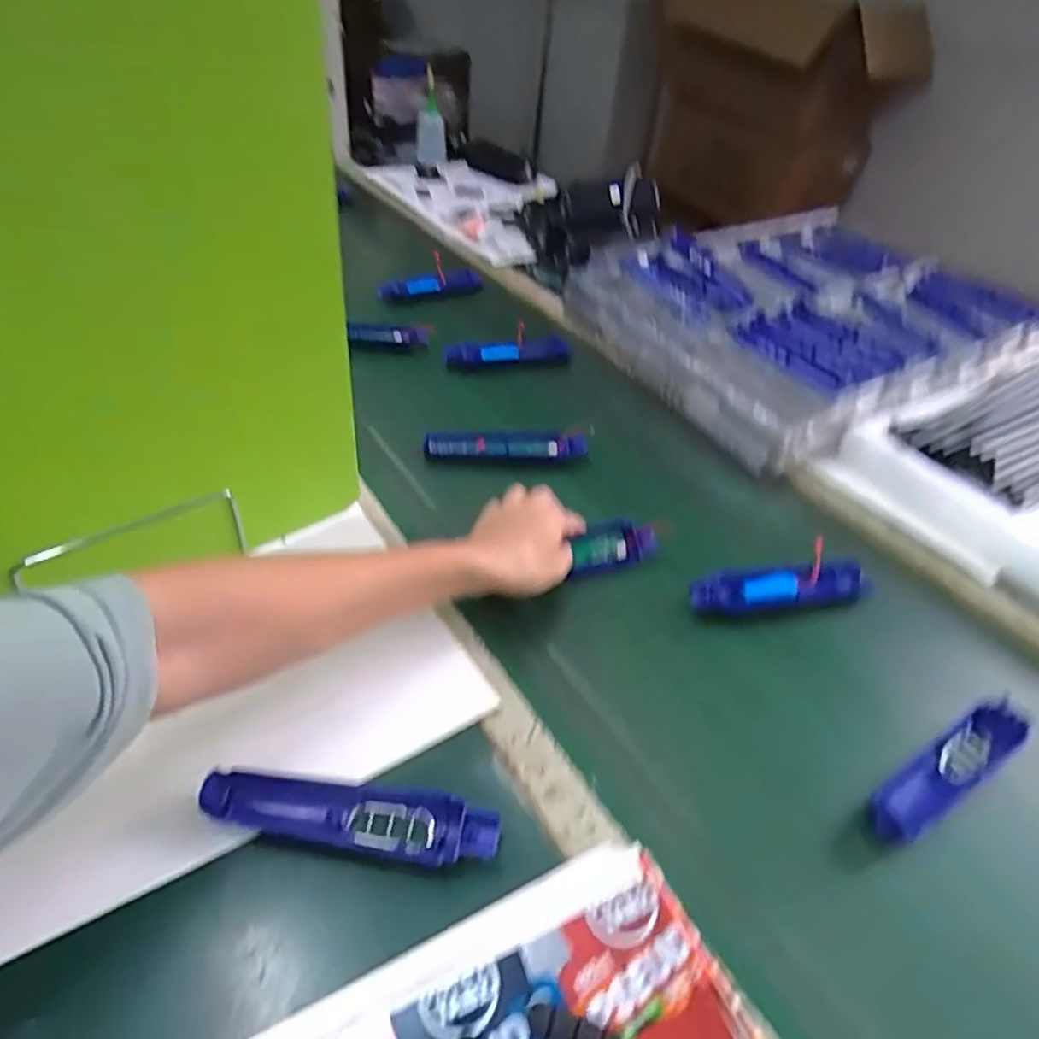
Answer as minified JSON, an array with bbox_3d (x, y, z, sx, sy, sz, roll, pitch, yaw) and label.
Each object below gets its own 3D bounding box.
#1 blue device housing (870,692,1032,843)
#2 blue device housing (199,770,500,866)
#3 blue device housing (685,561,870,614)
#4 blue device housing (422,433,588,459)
[{"bbox_3d":[0.300,0.177,0.472,0.167,0.028,0.034,-19,48,-27],"label":"blue device housing"},{"bbox_3d":[-0.100,0.177,0.403,0.172,0.019,0.037,10,42,2],"label":"blue device housing"},{"bbox_3d":[0.228,0.060,0.589,0.171,0.027,0.037,-4,43,-13],"label":"blue device housing"},{"bbox_3d":[-0.014,-0.078,0.710,0.170,0.022,0.027,2,42,-7],"label":"blue device housing"}]

